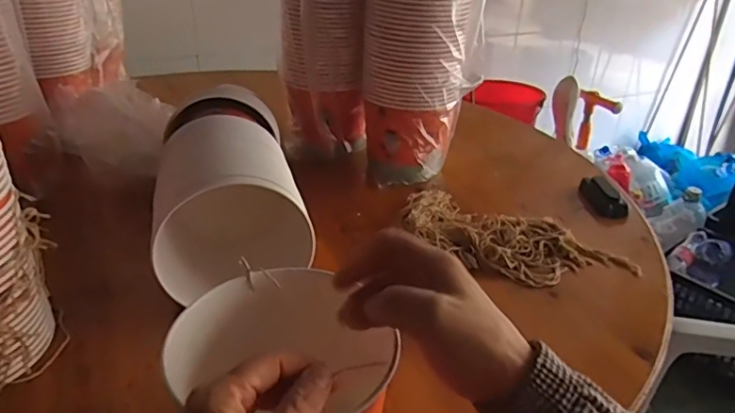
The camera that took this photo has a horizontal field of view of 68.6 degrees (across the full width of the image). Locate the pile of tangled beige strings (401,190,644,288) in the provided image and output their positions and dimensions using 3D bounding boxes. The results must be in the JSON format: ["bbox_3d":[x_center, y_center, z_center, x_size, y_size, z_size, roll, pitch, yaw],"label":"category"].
[{"bbox_3d":[0.195,0.045,0.743,0.312,0.038,0.151,17,32,24],"label":"pile of tangled beige strings"}]

